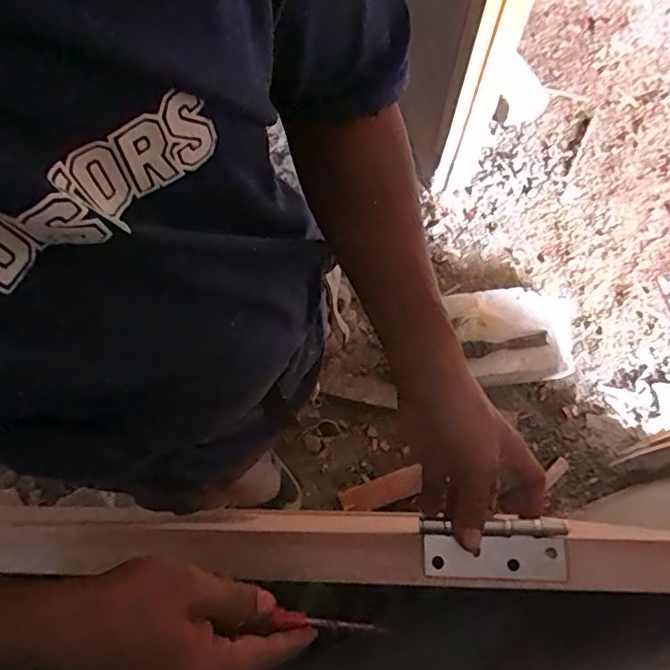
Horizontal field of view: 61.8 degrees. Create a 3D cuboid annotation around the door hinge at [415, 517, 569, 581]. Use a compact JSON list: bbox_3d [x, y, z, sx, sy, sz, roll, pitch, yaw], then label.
[{"bbox_3d":[0.115,0.157,0.406,0.101,0.013,0.041,-7,69,8],"label":"door hinge"}]

